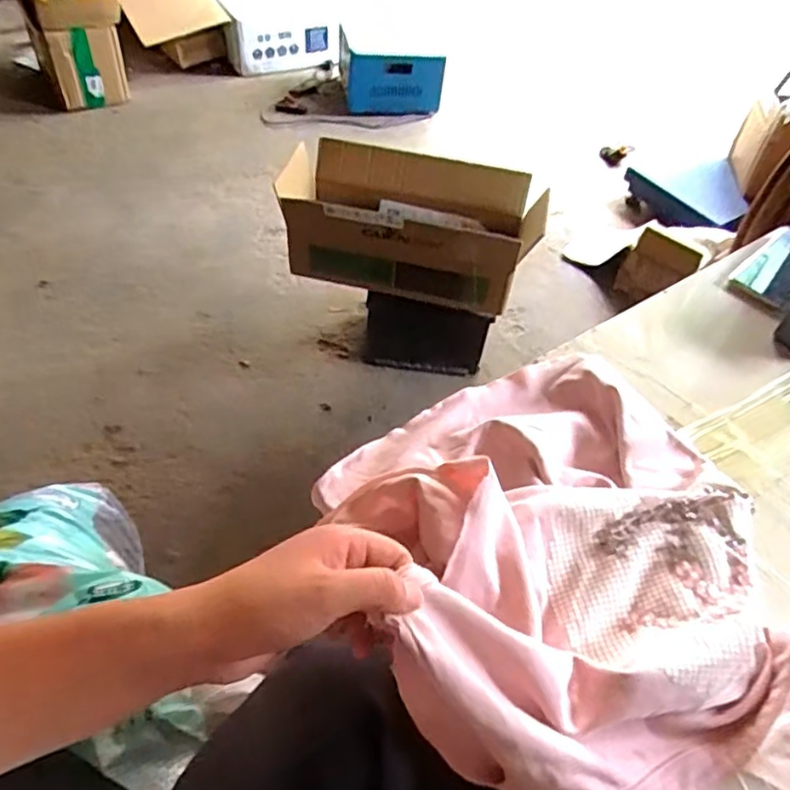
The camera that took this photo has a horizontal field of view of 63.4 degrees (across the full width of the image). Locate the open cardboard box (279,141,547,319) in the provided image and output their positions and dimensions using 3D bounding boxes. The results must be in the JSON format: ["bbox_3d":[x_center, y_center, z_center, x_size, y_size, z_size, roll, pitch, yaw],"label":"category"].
[{"bbox_3d":[0.024,-0.282,1.083,0.414,0.164,0.194,10,50,3],"label":"open cardboard box"}]

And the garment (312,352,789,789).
[{"bbox_3d":[0.148,0.111,0.466,0.330,0.142,0.399,-16,54,-18],"label":"garment"}]

